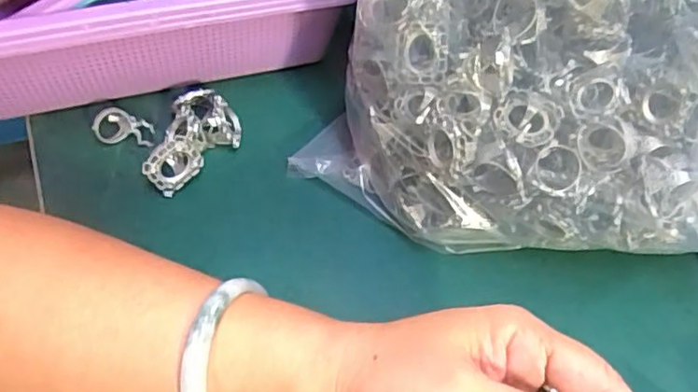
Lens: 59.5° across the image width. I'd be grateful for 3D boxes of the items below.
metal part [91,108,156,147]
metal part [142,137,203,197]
[{"bbox_3d":[-0.140,-0.045,0.383,0.035,0.020,0.018,2,53,-3],"label":"metal part"},{"bbox_3d":[-0.102,-0.017,0.359,0.032,0.031,0.015,-36,63,-27],"label":"metal part"}]

